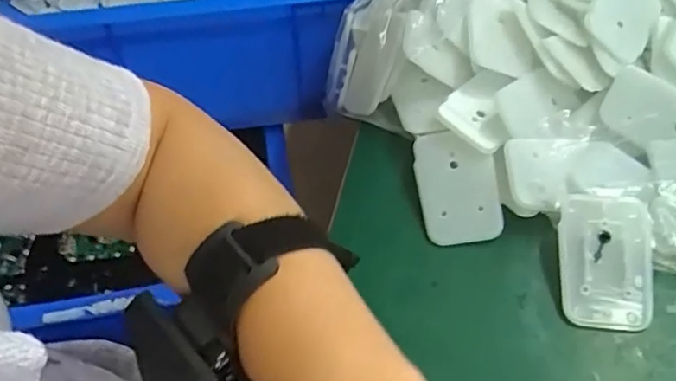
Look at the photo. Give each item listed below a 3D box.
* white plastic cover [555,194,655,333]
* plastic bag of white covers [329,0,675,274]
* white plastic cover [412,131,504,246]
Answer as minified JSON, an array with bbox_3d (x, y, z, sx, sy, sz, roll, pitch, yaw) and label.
[{"bbox_3d":[0.137,0.036,0.305,0.044,0.005,0.067,2,76,6],"label":"white plastic cover"},{"bbox_3d":[0.160,-0.098,0.383,0.295,0.082,0.290,-26,55,-17],"label":"plastic bag of white covers"},{"bbox_3d":[0.068,-0.002,0.343,0.043,0.006,0.066,-12,70,10],"label":"white plastic cover"}]

